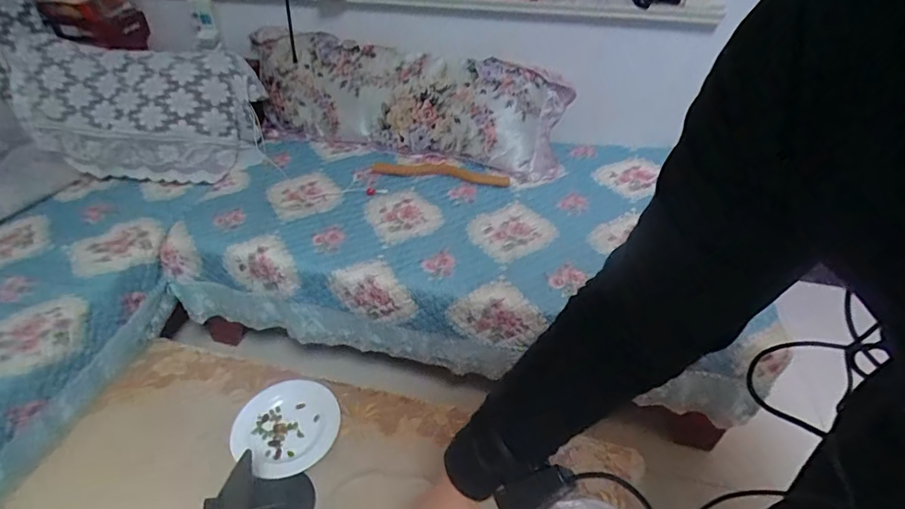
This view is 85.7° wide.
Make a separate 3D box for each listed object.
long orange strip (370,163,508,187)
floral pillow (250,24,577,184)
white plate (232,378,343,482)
[{"bbox_3d":[-0.039,-0.223,1.356,0.387,0.028,0.058,9,41,9],"label":"long orange strip"},{"bbox_3d":[-0.140,-0.464,1.461,0.944,0.260,0.303,15,43,16],"label":"floral pillow"},{"bbox_3d":[-0.233,0.242,0.693,0.133,0.015,0.141,0,41,0],"label":"white plate"}]

